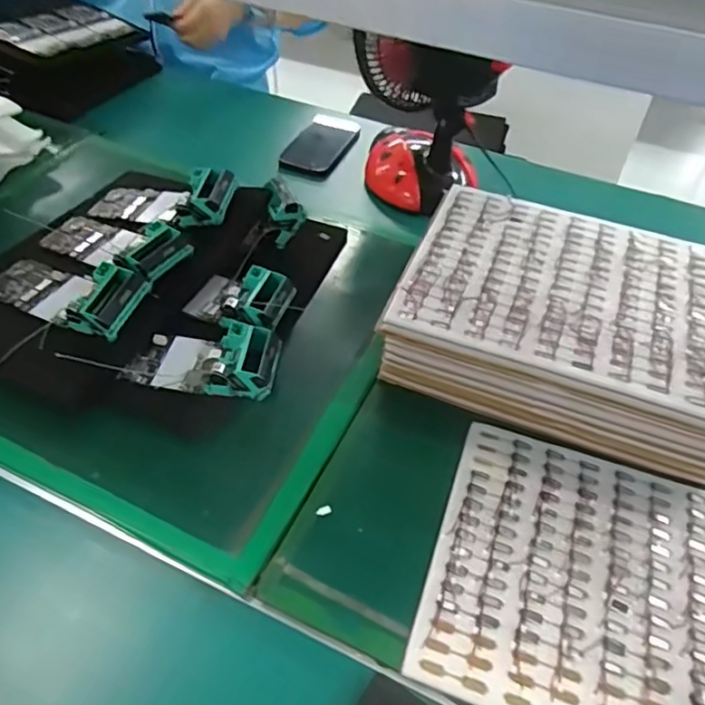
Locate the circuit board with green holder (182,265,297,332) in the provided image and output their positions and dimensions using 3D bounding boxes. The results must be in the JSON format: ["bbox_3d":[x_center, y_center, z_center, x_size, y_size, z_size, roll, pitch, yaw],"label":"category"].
[{"bbox_3d":[-0.120,-0.057,0.654,0.099,0.040,0.072,16,49,12],"label":"circuit board with green holder"}]

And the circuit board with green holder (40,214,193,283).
[{"bbox_3d":[-0.275,-0.129,0.696,0.192,0.038,0.080,15,48,28],"label":"circuit board with green holder"}]

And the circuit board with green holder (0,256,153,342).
[{"bbox_3d":[-0.308,-0.064,0.640,0.188,0.047,0.070,13,48,26],"label":"circuit board with green holder"}]

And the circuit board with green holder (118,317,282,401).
[{"bbox_3d":[-0.148,0.005,0.603,0.146,0.046,0.075,9,48,5],"label":"circuit board with green holder"}]

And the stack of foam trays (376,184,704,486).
[{"bbox_3d":[0.216,-0.034,0.619,0.310,0.102,0.228,17,49,12],"label":"stack of foam trays"}]

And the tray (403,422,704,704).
[{"bbox_3d":[0.221,0.190,0.475,0.304,0.009,0.238,17,49,12],"label":"tray"}]

